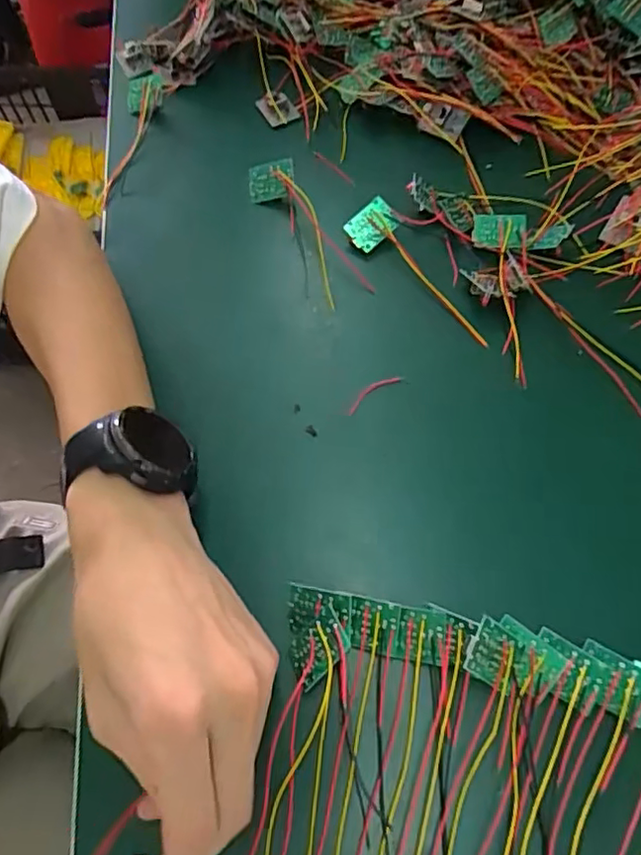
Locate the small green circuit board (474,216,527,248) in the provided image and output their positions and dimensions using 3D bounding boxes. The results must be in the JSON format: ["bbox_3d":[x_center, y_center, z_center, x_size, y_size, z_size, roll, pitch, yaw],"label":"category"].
[{"bbox_3d":[0.125,-0.136,0.410,0.036,0.005,0.029,7,64,5],"label":"small green circuit board"}]

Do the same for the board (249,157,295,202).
[{"bbox_3d":[-0.037,-0.184,0.443,0.035,0.025,0.009,-4,17,20],"label":"board"}]

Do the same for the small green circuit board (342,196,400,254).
[{"bbox_3d":[0.036,-0.143,0.422,0.034,0.004,0.027,-37,92,10],"label":"small green circuit board"}]

